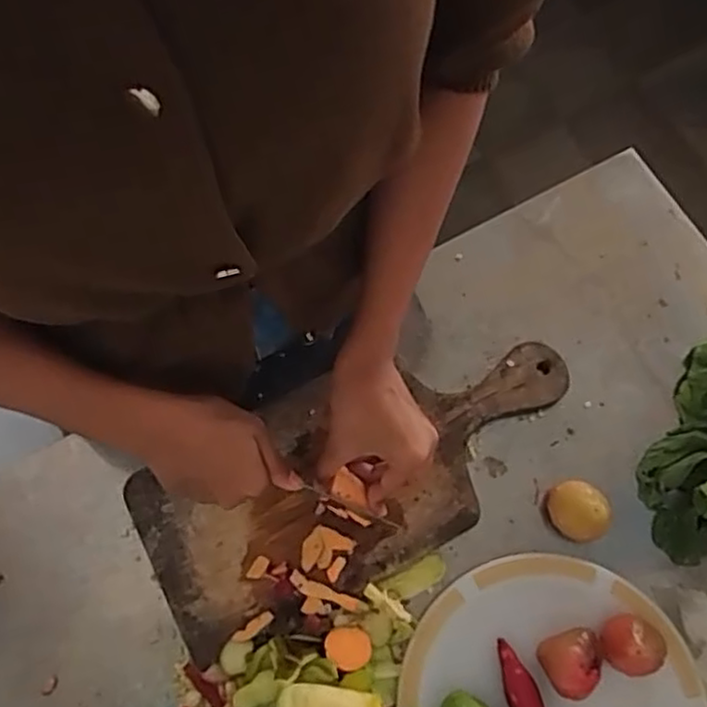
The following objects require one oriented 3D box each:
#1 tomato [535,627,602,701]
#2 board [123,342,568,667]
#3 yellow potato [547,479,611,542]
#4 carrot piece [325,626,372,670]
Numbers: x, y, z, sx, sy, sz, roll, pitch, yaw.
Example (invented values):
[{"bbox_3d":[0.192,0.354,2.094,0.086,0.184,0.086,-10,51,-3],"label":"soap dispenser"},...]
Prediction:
[{"bbox_3d":[0.160,0.226,0.508,0.041,0.039,0.043,0,72,2],"label":"tomato"},{"bbox_3d":[0.009,0.090,0.561,0.368,0.027,0.162,-26,73,-8],"label":"board"},{"bbox_3d":[0.176,0.125,0.549,0.037,0.042,0.046,-10,72,-1],"label":"yellow potato"},{"bbox_3d":[-0.004,0.222,0.521,0.032,0.010,0.030,-15,72,-3],"label":"carrot piece"}]

